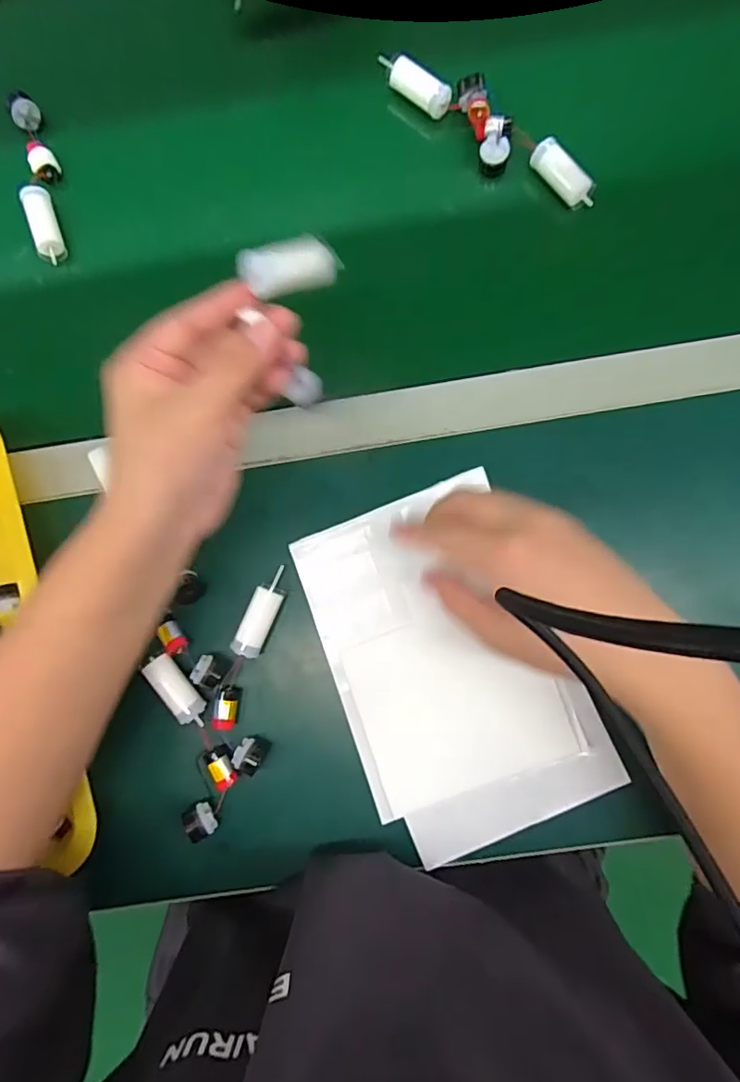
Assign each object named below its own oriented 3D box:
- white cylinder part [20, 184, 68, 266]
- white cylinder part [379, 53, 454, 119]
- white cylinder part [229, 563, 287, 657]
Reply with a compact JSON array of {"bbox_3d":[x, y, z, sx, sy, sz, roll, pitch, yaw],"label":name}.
[{"bbox_3d":[-0.256,-0.249,0.422,0.019,0.024,0.062,-16,88,0],"label":"white cylinder part"},{"bbox_3d":[0.032,-0.359,0.414,0.067,0.015,0.021,38,88,2],"label":"white cylinder part"},{"bbox_3d":[-0.076,0.050,0.374,0.019,0.015,0.064,23,88,1],"label":"white cylinder part"}]

